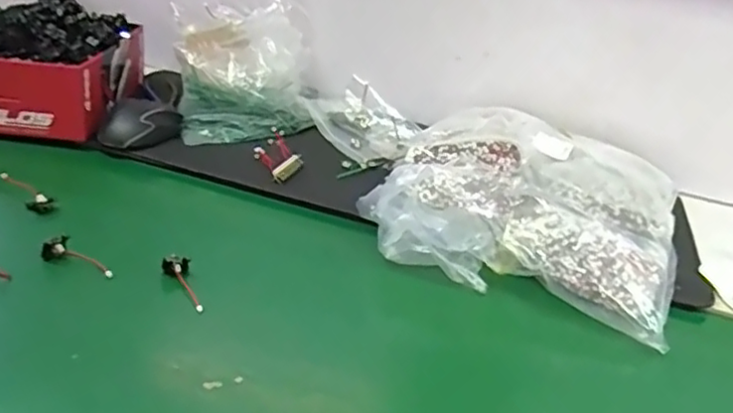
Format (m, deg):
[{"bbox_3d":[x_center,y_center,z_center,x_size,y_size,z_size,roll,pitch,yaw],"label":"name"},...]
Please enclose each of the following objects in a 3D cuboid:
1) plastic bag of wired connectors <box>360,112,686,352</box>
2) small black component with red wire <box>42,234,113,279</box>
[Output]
[{"bbox_3d":[0.177,-0.017,0.715,0.305,0.078,0.299,17,30,15],"label":"plastic bag of wired connectors"},{"bbox_3d":[-0.251,0.045,0.571,0.061,0.026,0.022,20,32,23],"label":"small black component with red wire"}]

